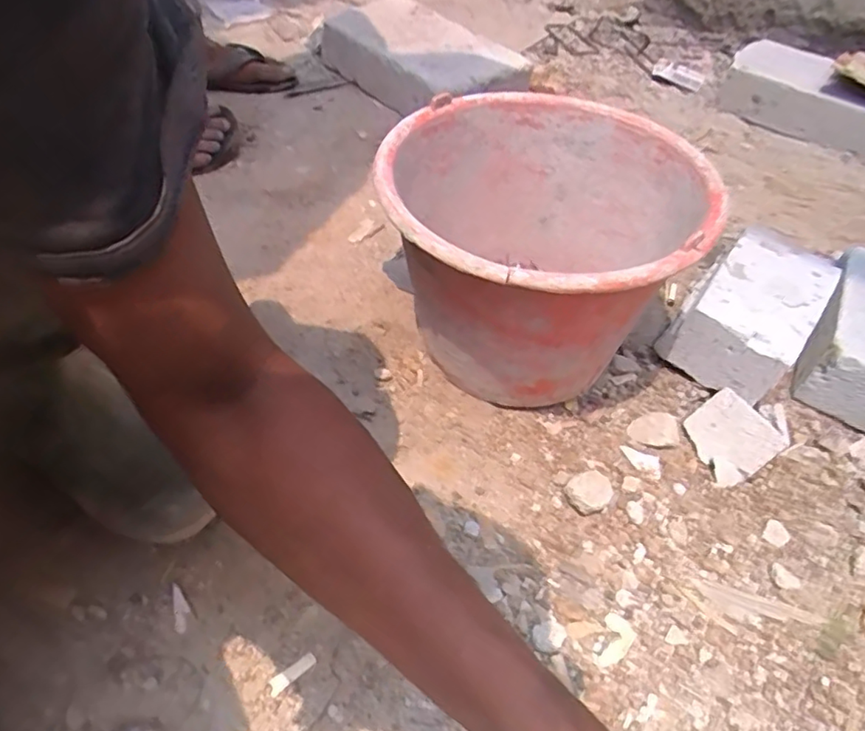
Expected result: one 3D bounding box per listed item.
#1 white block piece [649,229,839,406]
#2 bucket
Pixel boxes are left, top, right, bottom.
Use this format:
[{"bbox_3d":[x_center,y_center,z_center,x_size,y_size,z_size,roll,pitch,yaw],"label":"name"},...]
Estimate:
[{"bbox_3d":[0.335,-0.056,0.629,0.114,0.090,0.189,34,56,19],"label":"white block piece"},{"bbox_3d":[0.090,-0.095,0.572,0.272,0.221,0.278,3,52,-4],"label":"bucket"}]

